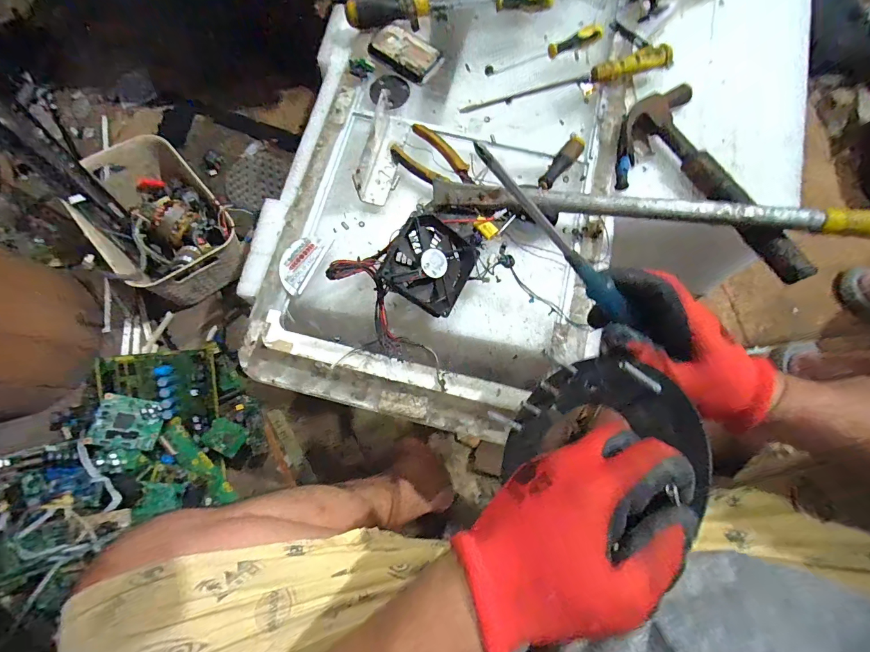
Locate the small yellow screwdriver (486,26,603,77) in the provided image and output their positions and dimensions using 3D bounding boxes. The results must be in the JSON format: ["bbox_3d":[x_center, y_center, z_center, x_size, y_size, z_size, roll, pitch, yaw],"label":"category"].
[{"bbox_3d":[0.155,-0.389,0.529,0.173,0.025,0.015,-20,77,-3],"label":"small yellow screwdriver"}]

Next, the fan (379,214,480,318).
[{"bbox_3d":[-0.004,-0.069,0.430,0.100,0.026,0.100,35,72,-23],"label":"fan"}]

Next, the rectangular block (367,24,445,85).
[{"bbox_3d":[-0.043,-0.384,0.527,0.098,0.025,0.051,36,80,9],"label":"rectangular block"}]

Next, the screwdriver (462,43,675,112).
[{"bbox_3d":[0.184,-0.338,0.512,0.290,0.032,0.028,-14,77,-2],"label":"screwdriver"}]

